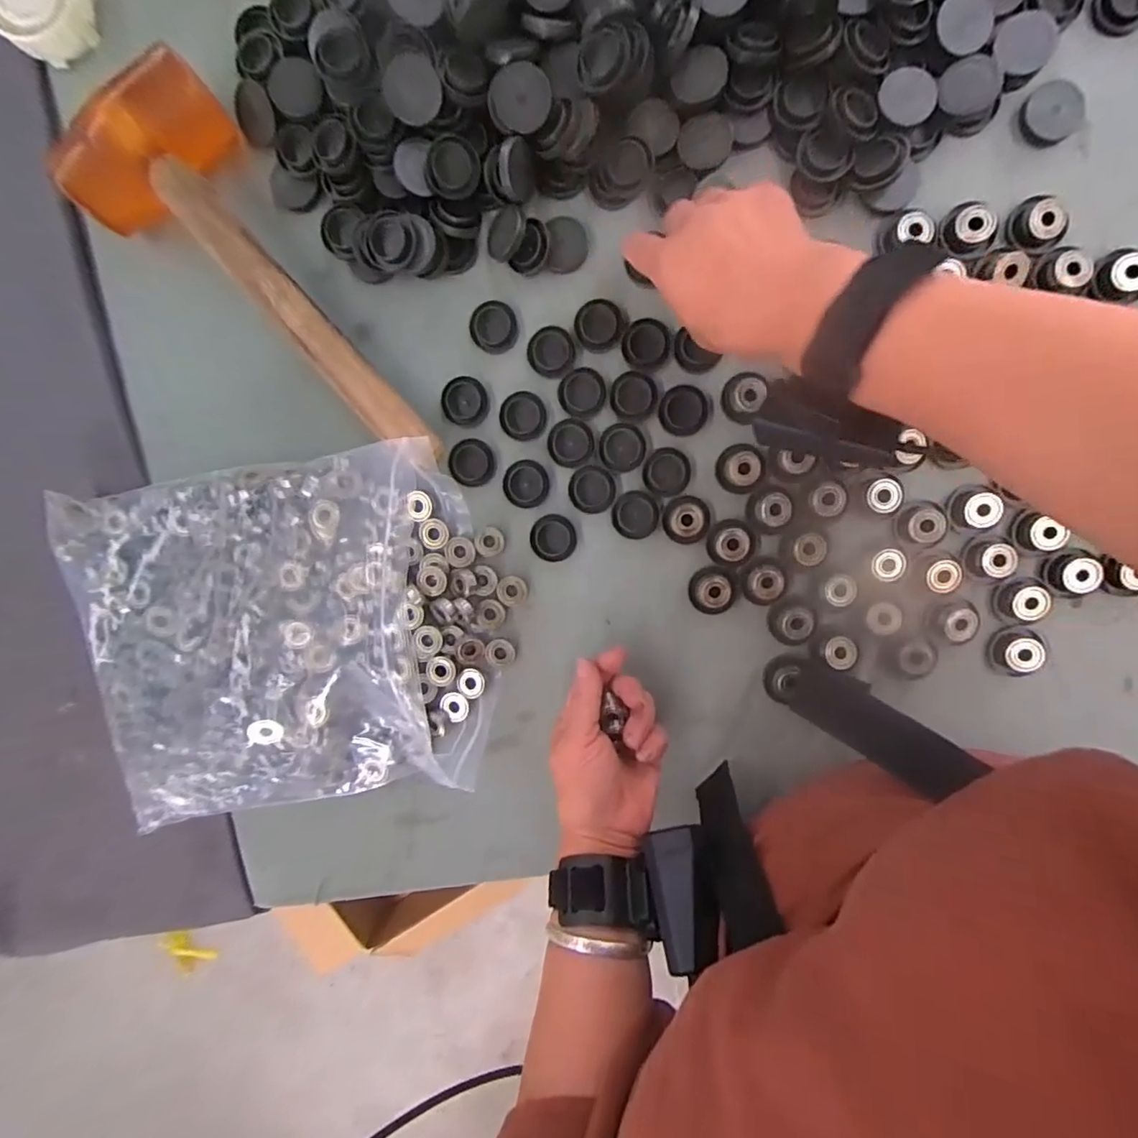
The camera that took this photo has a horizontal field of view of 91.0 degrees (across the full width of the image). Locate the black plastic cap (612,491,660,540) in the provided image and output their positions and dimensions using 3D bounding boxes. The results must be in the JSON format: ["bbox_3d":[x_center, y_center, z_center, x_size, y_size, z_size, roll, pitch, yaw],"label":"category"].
[{"bbox_3d":[0.045,-0.036,0.376,0.031,0.007,0.032,1,97,4],"label":"black plastic cap"}]

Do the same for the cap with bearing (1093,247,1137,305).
[{"bbox_3d":[0.331,-0.177,0.333,0.035,0.013,0.032,1,97,4],"label":"cap with bearing"}]

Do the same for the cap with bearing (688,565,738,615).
[{"bbox_3d":[0.098,0.014,0.376,0.032,0.015,0.031,1,97,4],"label":"cap with bearing"}]

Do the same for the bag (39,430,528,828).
[{"bbox_3d":[-0.186,0.048,0.375,0.296,0.059,0.234,-8,97,5],"label":"bag"}]

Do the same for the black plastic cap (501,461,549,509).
[{"bbox_3d":[-0.029,-0.058,0.380,0.030,0.005,0.031,1,97,4],"label":"black plastic cap"}]

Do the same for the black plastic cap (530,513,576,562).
[{"bbox_3d":[-0.011,-0.021,0.384,0.031,0.006,0.031,1,97,4],"label":"black plastic cap"}]

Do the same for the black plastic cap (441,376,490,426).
[{"bbox_3d":[-0.070,-0.114,0.379,0.031,0.010,0.030,1,97,4],"label":"black plastic cap"}]

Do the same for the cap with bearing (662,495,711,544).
[{"bbox_3d":[0.079,-0.032,0.371,0.031,0.011,0.031,1,97,4],"label":"cap with bearing"}]

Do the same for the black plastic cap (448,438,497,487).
[{"bbox_3d":[-0.066,-0.072,0.379,0.031,0.006,0.031,1,97,4],"label":"black plastic cap"}]

